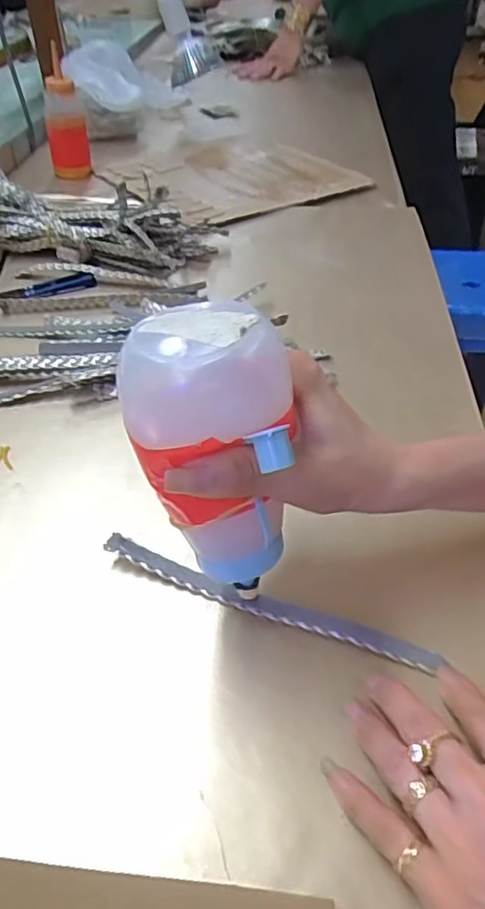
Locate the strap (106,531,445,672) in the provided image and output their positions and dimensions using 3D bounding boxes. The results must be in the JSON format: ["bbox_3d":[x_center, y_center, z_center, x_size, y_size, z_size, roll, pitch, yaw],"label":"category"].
[{"bbox_3d":[0.010,0.080,0.330,0.187,0.012,0.011,17,45,14],"label":"strap"}]

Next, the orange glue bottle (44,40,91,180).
[{"bbox_3d":[-0.235,-0.448,0.798,0.053,0.145,0.059,-10,44,-11],"label":"orange glue bottle"}]

